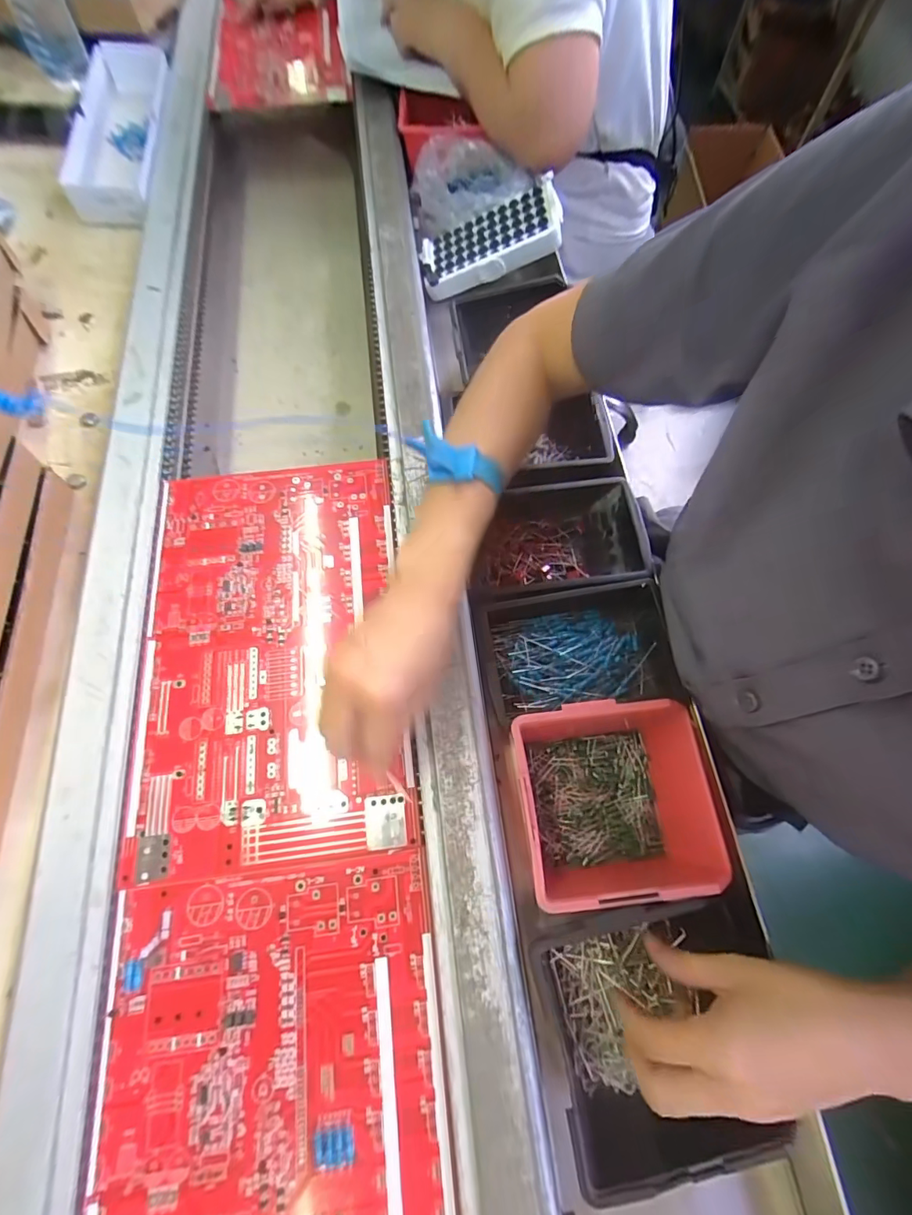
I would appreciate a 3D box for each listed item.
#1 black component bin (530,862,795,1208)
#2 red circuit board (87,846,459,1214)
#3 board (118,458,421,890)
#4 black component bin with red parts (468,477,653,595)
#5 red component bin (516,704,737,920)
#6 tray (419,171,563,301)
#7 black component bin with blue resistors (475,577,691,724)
[{"bbox_3d":[0.111,0.253,0.298,0.120,0.070,0.121,-11,68,-3],"label":"black component bin"},{"bbox_3d":[-0.099,0.317,0.260,0.194,0.010,0.312,-7,68,-3],"label":"red circuit board"},{"bbox_3d":[-0.141,0.025,0.373,0.193,0.011,0.313,-7,68,-1],"label":"board"},{"bbox_3d":[0.083,-0.054,0.422,0.143,0.050,0.101,-7,68,-1],"label":"black component bin with red parts"},{"bbox_3d":[0.113,0.134,0.340,0.132,0.061,0.120,-7,68,-1],"label":"red component bin"},{"bbox_3d":[0.038,-0.427,0.557,0.163,0.026,0.095,-11,71,19],"label":"tray"},{"bbox_3d":[0.096,0.033,0.379,0.148,0.040,0.088,-8,68,-2],"label":"black component bin with blue resistors"}]

